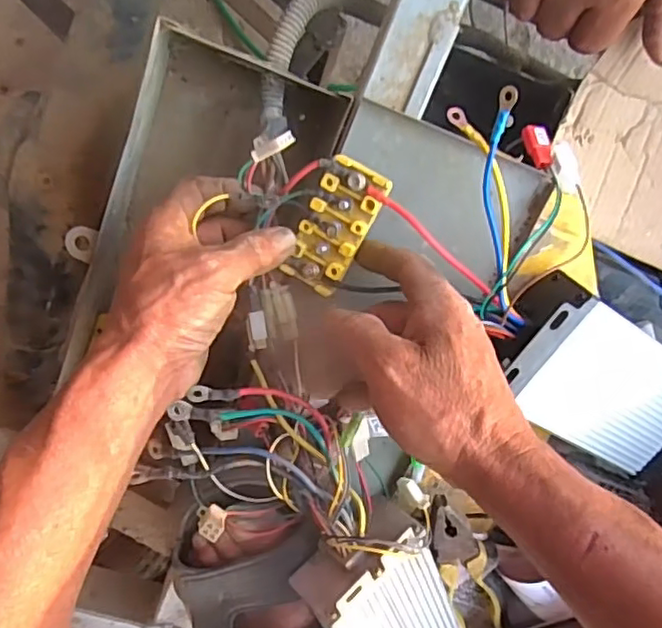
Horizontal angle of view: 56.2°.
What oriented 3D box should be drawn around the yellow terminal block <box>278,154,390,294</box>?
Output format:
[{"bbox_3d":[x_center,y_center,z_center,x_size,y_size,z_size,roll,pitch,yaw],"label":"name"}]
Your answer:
[{"bbox_3d":[0.002,-0.052,0.373,0.039,0.011,0.079,24,111,-7],"label":"yellow terminal block"}]

